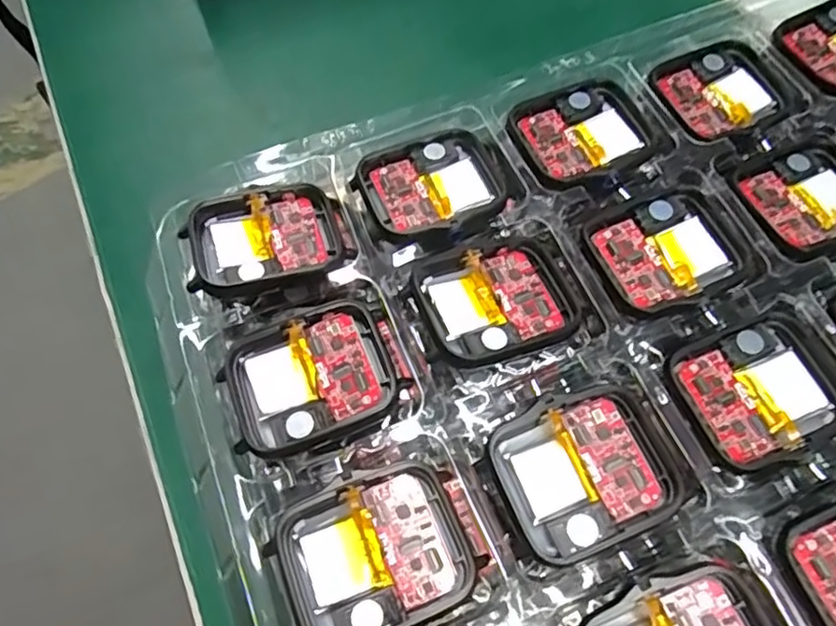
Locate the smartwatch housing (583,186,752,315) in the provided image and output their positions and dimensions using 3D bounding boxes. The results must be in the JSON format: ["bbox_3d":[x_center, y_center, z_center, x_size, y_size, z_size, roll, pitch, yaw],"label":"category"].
[{"bbox_3d":[0.076,-0.019,0.192,0.045,0.005,0.038,-21,65,-11],"label":"smartwatch housing"}]

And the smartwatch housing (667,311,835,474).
[{"bbox_3d":[0.094,0.021,0.174,0.043,0.006,0.037,-19,65,-10],"label":"smartwatch housing"}]

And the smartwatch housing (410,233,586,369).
[{"bbox_3d":[0.023,-0.005,0.181,0.044,0.006,0.036,-16,64,-9],"label":"smartwatch housing"}]

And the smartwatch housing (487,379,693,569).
[{"bbox_3d":[0.044,0.039,0.162,0.045,0.005,0.037,-20,65,-11],"label":"smartwatch housing"}]

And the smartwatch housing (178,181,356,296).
[{"bbox_3d":[-0.045,-0.022,0.192,0.047,0.008,0.036,-17,64,-9],"label":"smartwatch housing"}]

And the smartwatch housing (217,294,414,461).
[{"bbox_3d":[-0.029,0.018,0.175,0.045,0.008,0.036,-22,65,-12],"label":"smartwatch housing"}]

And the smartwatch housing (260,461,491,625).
[{"bbox_3d":[-0.010,0.059,0.154,0.045,0.005,0.037,-20,65,-11],"label":"smartwatch housing"}]

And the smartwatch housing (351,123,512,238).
[{"bbox_3d":[0.006,-0.041,0.205,0.047,0.007,0.036,-20,65,-11],"label":"smartwatch housing"}]

